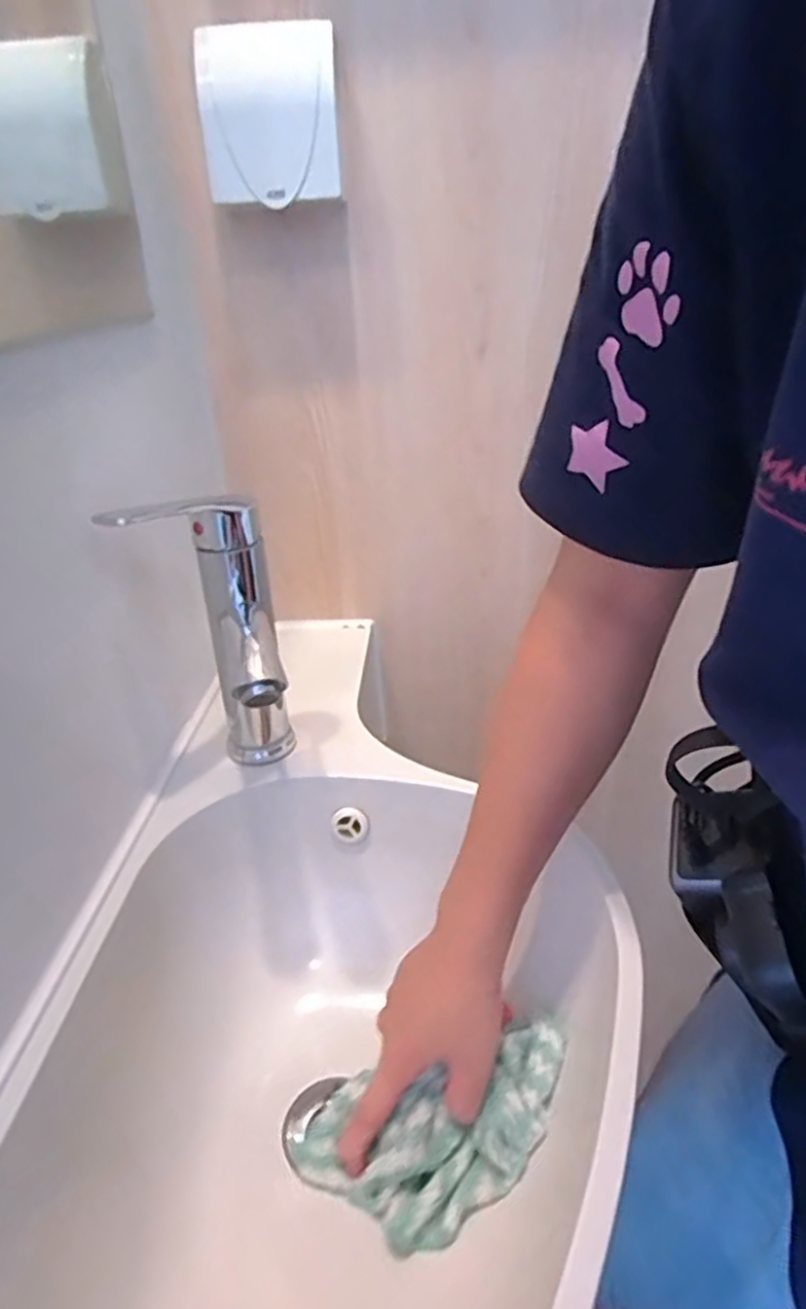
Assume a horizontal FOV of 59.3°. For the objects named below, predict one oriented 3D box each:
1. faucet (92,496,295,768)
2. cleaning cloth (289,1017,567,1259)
[{"bbox_3d":[-0.123,0.000,0.464,0.088,0.193,0.119,-6,28,-8],"label":"faucet"},{"bbox_3d":[0.020,0.266,0.394,0.162,0.030,0.083,-25,30,0],"label":"cleaning cloth"}]

